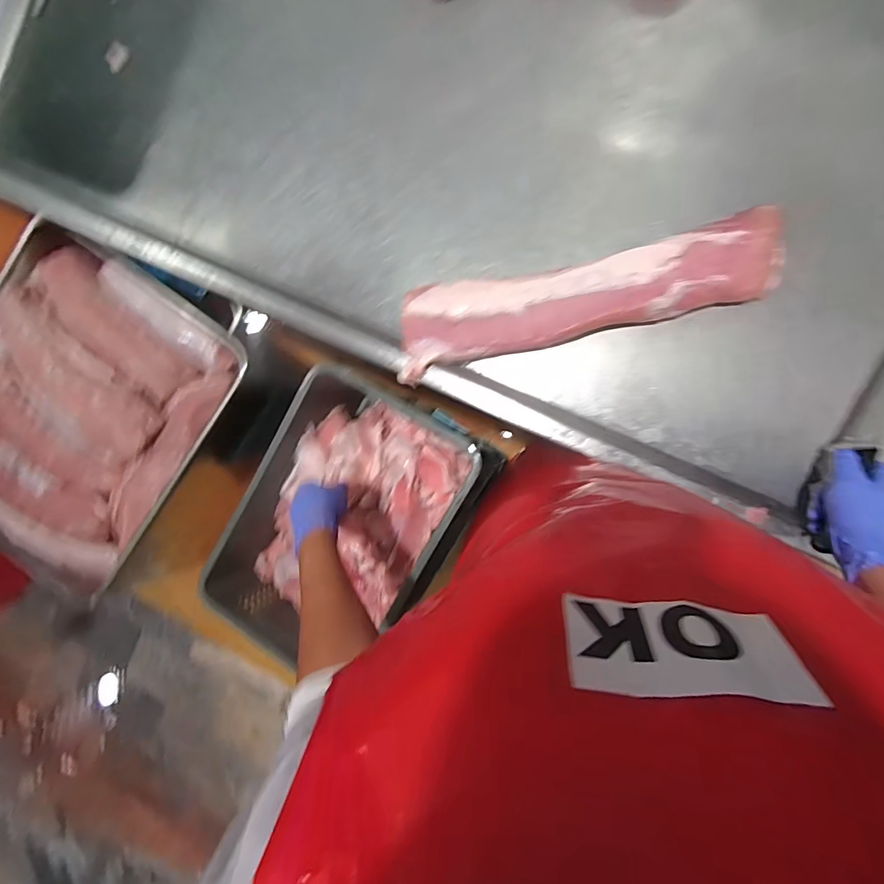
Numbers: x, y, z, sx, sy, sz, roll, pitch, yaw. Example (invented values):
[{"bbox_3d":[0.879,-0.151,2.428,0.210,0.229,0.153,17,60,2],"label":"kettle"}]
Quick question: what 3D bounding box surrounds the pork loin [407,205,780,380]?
[{"bbox_3d":[0.188,-0.202,0.630,0.509,0.065,0.115,-13,87,12],"label":"pork loin"}]

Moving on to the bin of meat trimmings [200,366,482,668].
[{"bbox_3d":[-0.184,0.158,0.876,0.353,0.189,0.509,29,93,9],"label":"bin of meat trimmings"}]

